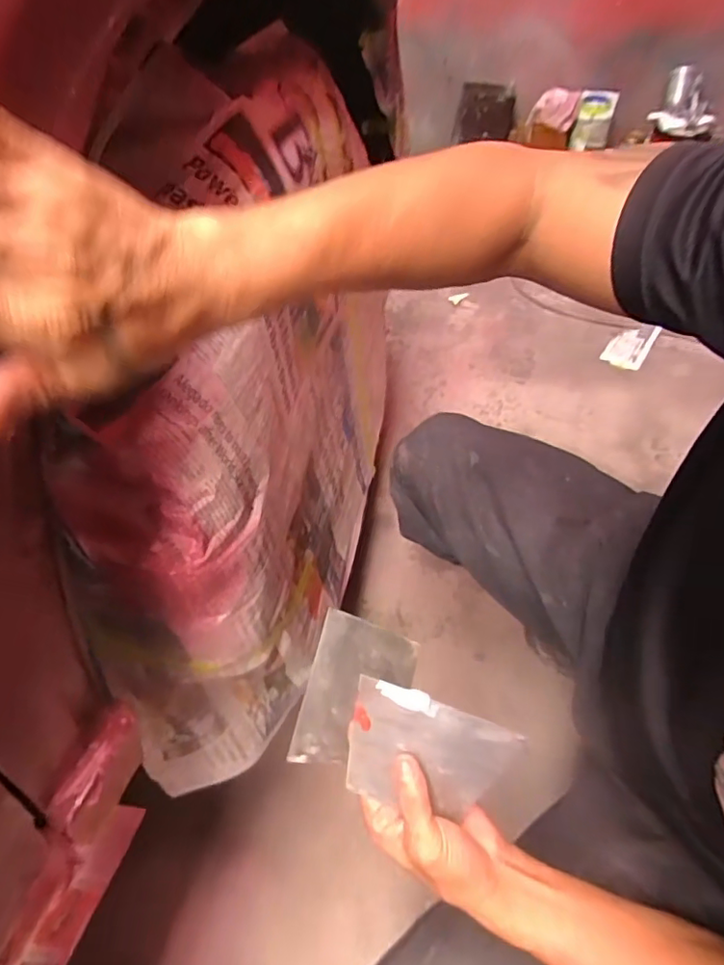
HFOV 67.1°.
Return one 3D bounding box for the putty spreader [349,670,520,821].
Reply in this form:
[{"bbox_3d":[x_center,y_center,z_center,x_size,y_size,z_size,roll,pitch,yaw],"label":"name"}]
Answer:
[{"bbox_3d":[0.052,0.207,0.422,0.123,0.096,0.005,12,12,2],"label":"putty spreader"}]

